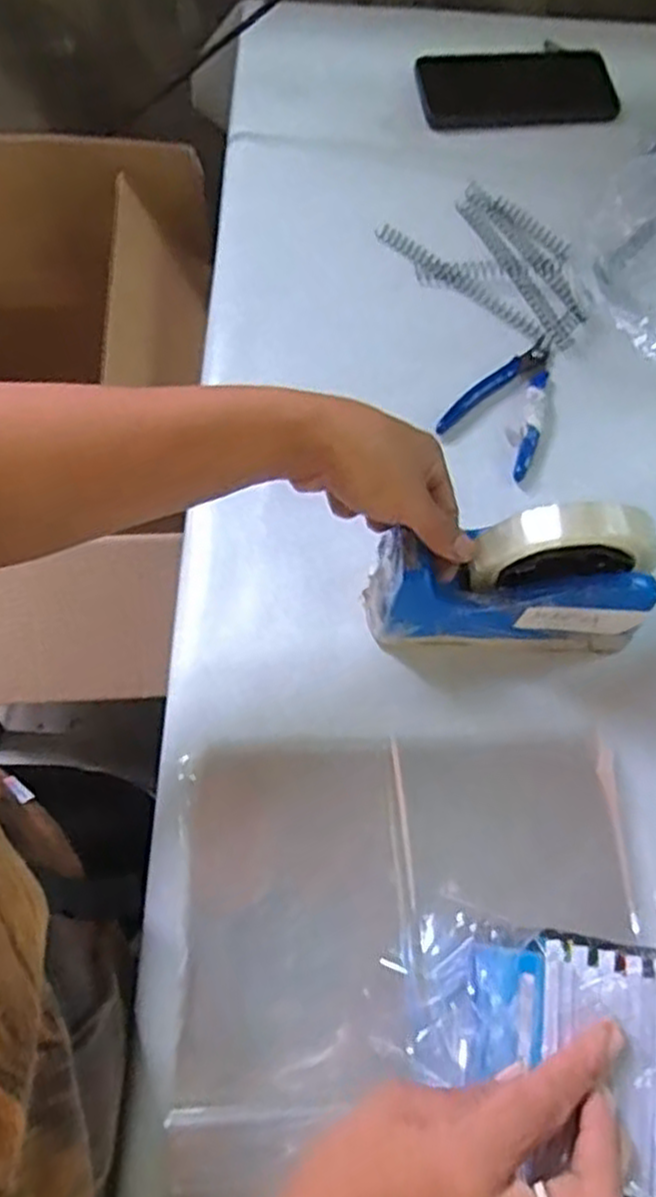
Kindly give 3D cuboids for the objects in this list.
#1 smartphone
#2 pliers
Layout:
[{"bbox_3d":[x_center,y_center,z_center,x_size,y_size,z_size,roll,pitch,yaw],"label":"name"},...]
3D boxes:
[{"bbox_3d":[0.164,-0.442,0.677,0.166,0.010,0.090,-6,69,-4],"label":"smartphone"},{"bbox_3d":[0.136,-0.146,0.562,0.068,0.010,0.113,31,70,10],"label":"pliers"}]

